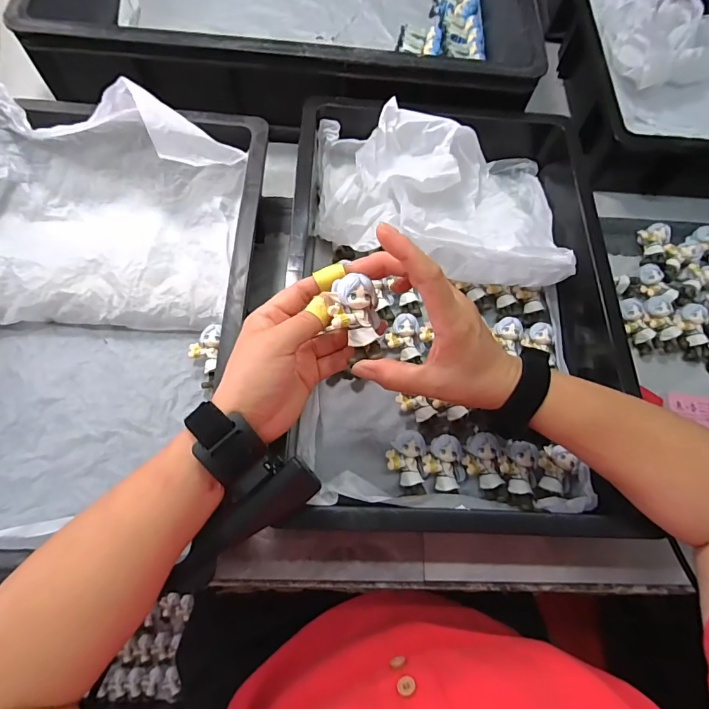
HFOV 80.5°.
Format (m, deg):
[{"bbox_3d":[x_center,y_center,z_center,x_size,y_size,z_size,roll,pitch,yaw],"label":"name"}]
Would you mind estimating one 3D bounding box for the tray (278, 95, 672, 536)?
[{"bbox_3d":[0.093,-0.070,0.430,0.300,0.089,0.461,1,69,-4],"label":"tray"}]

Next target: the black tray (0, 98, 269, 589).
[{"bbox_3d":[-0.257,-0.038,0.393,0.314,0.110,0.440,3,69,-3],"label":"black tray"}]

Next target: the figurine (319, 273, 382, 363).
[{"bbox_3d":[0.000,-0.026,0.303,0.038,0.032,0.056,-12,101,-19],"label":"figurine"}]

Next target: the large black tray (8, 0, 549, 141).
[{"bbox_3d":[-0.081,-0.471,0.574,0.599,0.137,0.416,4,69,-3],"label":"large black tray"}]

